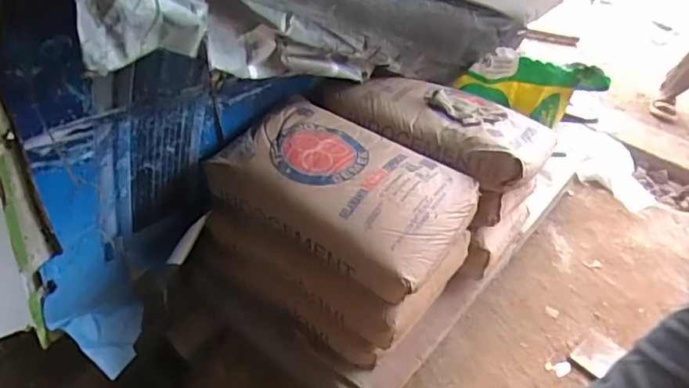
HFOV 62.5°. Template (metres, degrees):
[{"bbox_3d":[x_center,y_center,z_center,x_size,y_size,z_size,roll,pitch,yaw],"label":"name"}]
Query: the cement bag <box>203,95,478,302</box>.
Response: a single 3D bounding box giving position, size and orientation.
[{"bbox_3d":[-0.006,-0.020,1.368,0.581,0.149,0.370,27,42,21],"label":"cement bag"}]

